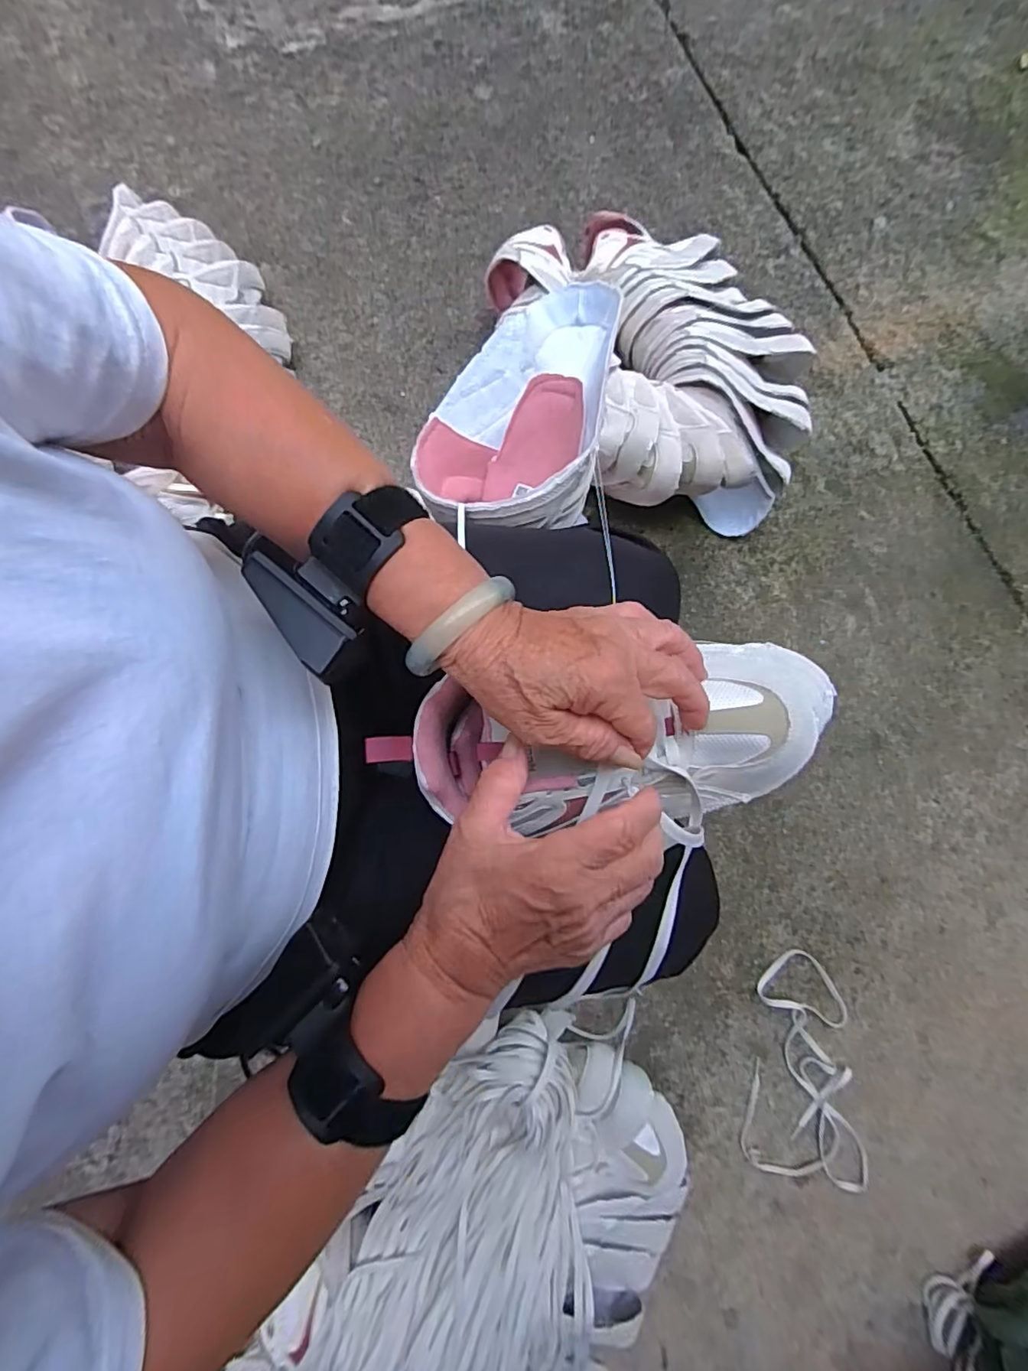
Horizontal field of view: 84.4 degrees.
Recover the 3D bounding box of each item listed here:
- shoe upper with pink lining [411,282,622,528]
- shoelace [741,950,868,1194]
[{"bbox_3d":[-0.002,-0.231,0.477,0.147,0.093,0.218,10,80,1],"label":"shoe upper with pink lining"},{"bbox_3d":[0.391,0.503,0.749,0.157,0.013,0.275,8,80,0],"label":"shoelace"}]

